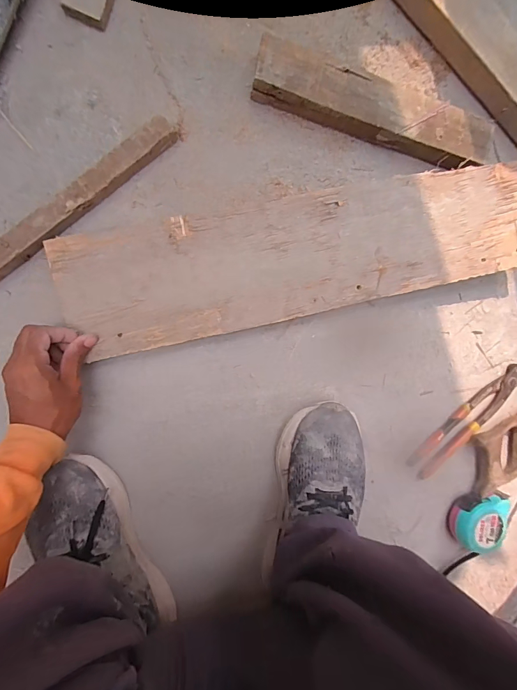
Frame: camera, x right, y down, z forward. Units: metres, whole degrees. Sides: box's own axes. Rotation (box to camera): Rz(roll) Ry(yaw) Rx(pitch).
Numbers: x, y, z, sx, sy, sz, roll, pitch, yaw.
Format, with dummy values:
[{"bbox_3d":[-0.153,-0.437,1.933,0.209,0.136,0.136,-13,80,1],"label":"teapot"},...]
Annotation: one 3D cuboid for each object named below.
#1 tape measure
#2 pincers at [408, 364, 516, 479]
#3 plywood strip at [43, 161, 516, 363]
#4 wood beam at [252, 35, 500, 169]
[{"bbox_3d":[0.323,0.256,0.522,0.078,0.045,0.079,0,95,-8],"label":"tape measure"},{"bbox_3d":[0.306,0.109,0.514,0.211,0.018,0.044,-41,99,-2],"label":"pincers"},{"bbox_3d":[0.058,-0.110,0.438,0.574,0.010,0.144,-12,97,-5],"label":"plywood strip"},{"bbox_3d":[0.155,-0.288,0.444,0.330,0.044,0.072,12,94,-9],"label":"wood beam"}]

